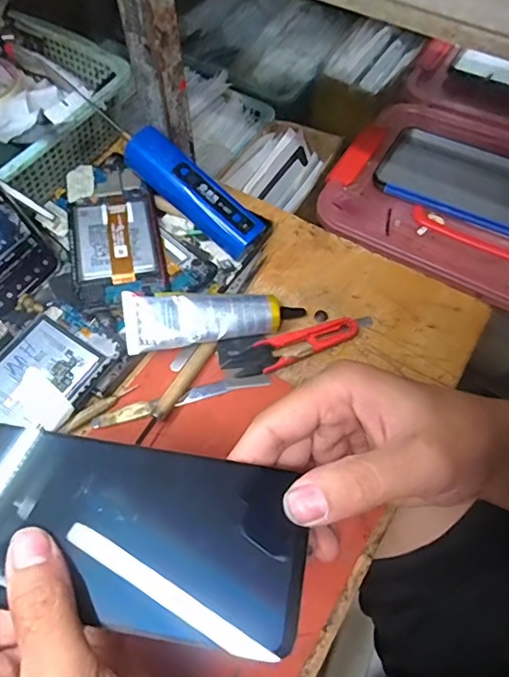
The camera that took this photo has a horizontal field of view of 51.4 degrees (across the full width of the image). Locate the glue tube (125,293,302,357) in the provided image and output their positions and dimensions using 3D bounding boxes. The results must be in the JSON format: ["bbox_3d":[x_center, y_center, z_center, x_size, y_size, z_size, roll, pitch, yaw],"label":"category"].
[{"bbox_3d":[-0.030,-0.016,0.403,0.132,0.022,0.040,-6,86,-12],"label":"glue tube"}]

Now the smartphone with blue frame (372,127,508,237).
[{"bbox_3d":[0.210,-0.162,0.540,0.164,0.017,0.097,25,71,19],"label":"smartphone with blue frame"}]

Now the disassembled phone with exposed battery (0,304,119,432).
[{"bbox_3d":[-0.156,0.025,0.386,0.073,0.008,0.106,28,64,15],"label":"disassembled phone with exposed battery"}]

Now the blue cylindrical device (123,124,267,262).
[{"bbox_3d":[-0.051,-0.124,0.448,0.130,0.032,0.031,41,67,-1],"label":"blue cylindrical device"}]

